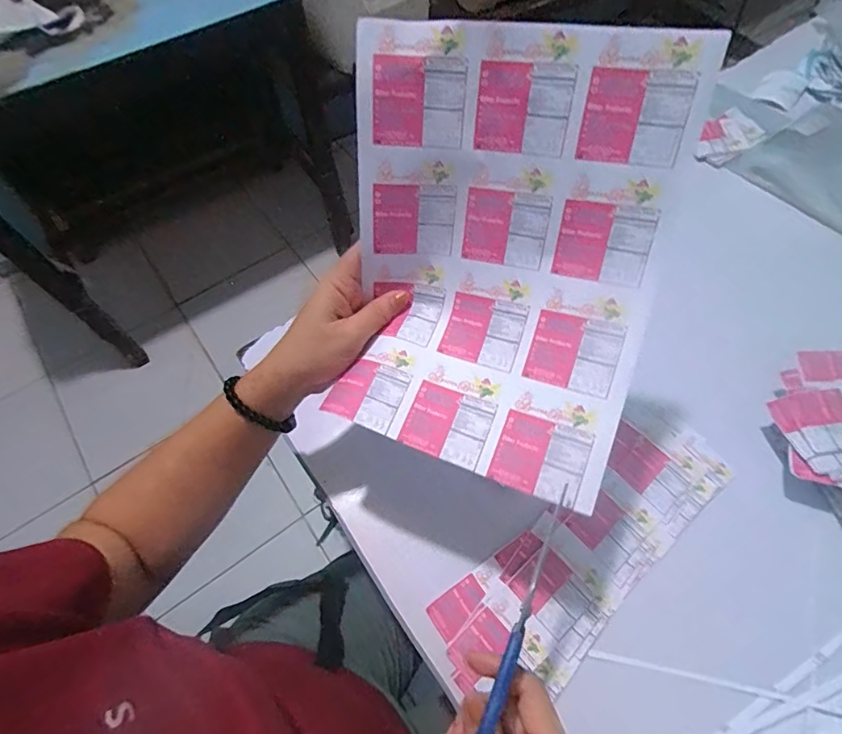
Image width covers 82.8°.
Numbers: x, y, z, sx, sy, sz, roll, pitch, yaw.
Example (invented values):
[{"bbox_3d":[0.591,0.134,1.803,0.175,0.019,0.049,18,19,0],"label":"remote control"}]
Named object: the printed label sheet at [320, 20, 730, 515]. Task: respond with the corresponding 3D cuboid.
[{"bbox_3d":[0.042,-0.061,0.303,0.208,0.276,0.101,14,28,10],"label":"printed label sheet"}]

